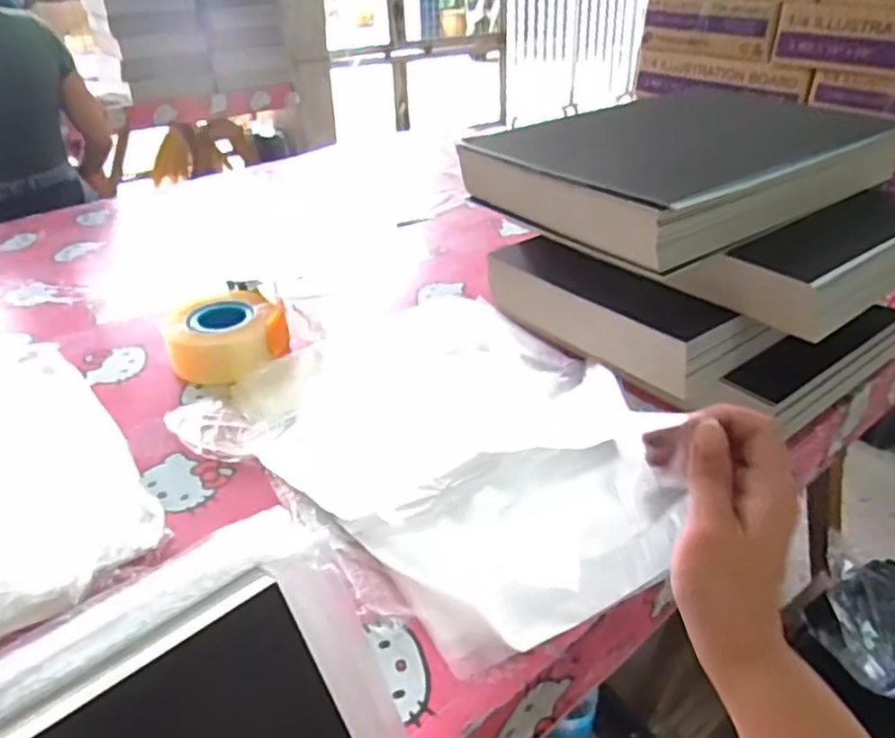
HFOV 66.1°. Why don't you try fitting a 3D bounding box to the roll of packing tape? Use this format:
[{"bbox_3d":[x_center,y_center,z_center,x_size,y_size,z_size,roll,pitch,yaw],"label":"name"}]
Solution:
[{"bbox_3d":[-0.248,-0.038,0.774,0.120,0.057,0.107,-25,39,-32],"label":"roll of packing tape"}]

